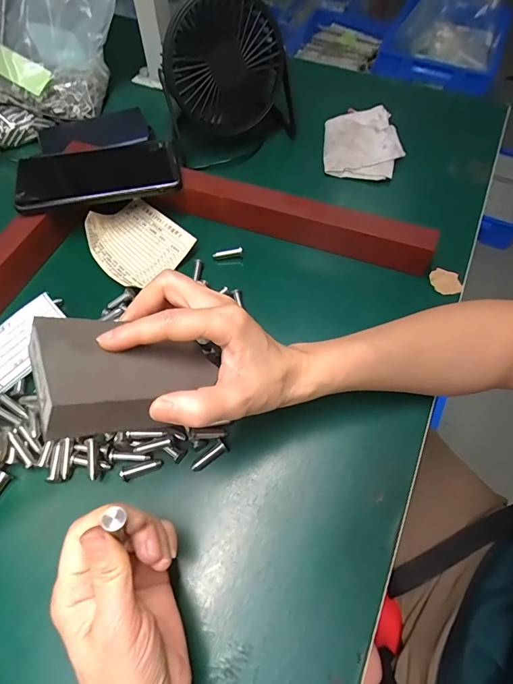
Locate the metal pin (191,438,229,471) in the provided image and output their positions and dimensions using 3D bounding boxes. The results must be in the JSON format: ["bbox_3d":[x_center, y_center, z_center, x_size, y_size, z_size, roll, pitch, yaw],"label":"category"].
[{"bbox_3d":[-0.036,0.087,0.295,0.030,0.006,0.010,-34,67,-18],"label":"metal pin"}]

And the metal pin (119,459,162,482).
[{"bbox_3d":[-0.087,0.097,0.297,0.030,0.012,0.009,-22,64,-12],"label":"metal pin"}]

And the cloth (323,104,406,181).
[{"bbox_3d":[0.127,-0.242,0.469,0.087,0.012,0.116,1,64,5],"label":"cloth"}]

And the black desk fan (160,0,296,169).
[{"bbox_3d":[-0.031,-0.295,0.438,0.144,0.158,0.065,-22,64,-12],"label":"black desk fan"}]

